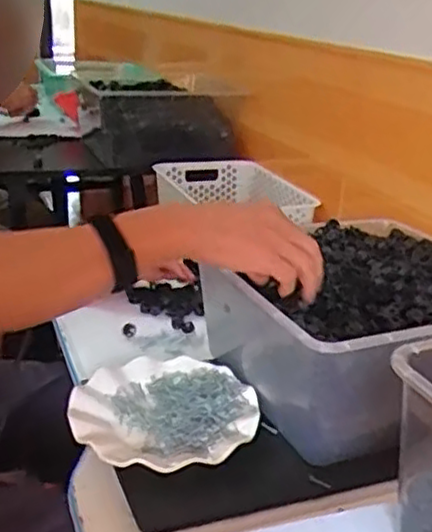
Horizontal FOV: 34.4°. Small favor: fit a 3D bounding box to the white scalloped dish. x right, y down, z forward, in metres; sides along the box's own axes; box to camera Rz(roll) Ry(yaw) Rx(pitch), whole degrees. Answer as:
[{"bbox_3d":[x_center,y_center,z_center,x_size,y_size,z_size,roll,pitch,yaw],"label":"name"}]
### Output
[{"bbox_3d":[-0.051,0.143,0.695,0.178,0.020,0.176,1,22,-5],"label":"white scalloped dish"}]

